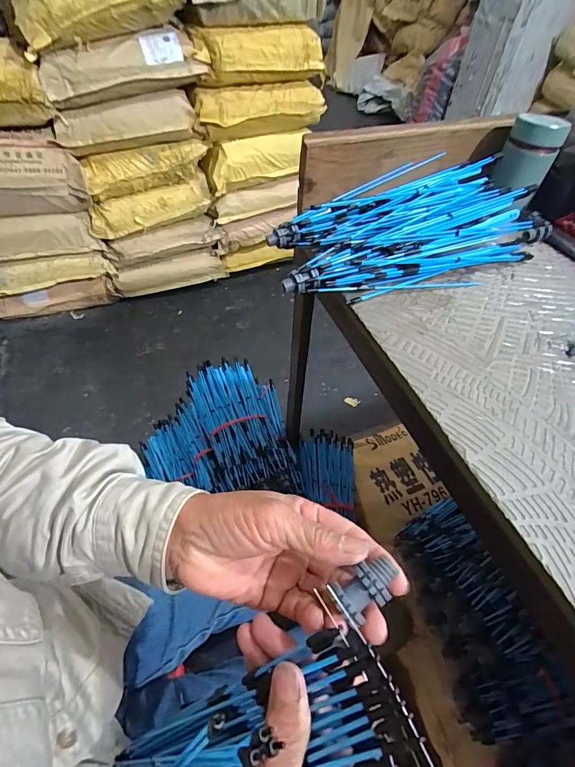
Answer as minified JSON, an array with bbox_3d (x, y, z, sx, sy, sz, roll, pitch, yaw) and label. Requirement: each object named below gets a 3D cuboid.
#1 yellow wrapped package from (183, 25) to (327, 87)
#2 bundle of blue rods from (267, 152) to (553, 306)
[{"bbox_3d":[-0.085,-0.989,1.182,0.405,0.120,0.108,-18,53,-17],"label":"yellow wrapped package"},{"bbox_3d":[0.148,-0.183,0.467,0.350,0.070,0.146,-20,54,-18],"label":"bundle of blue rods"}]

